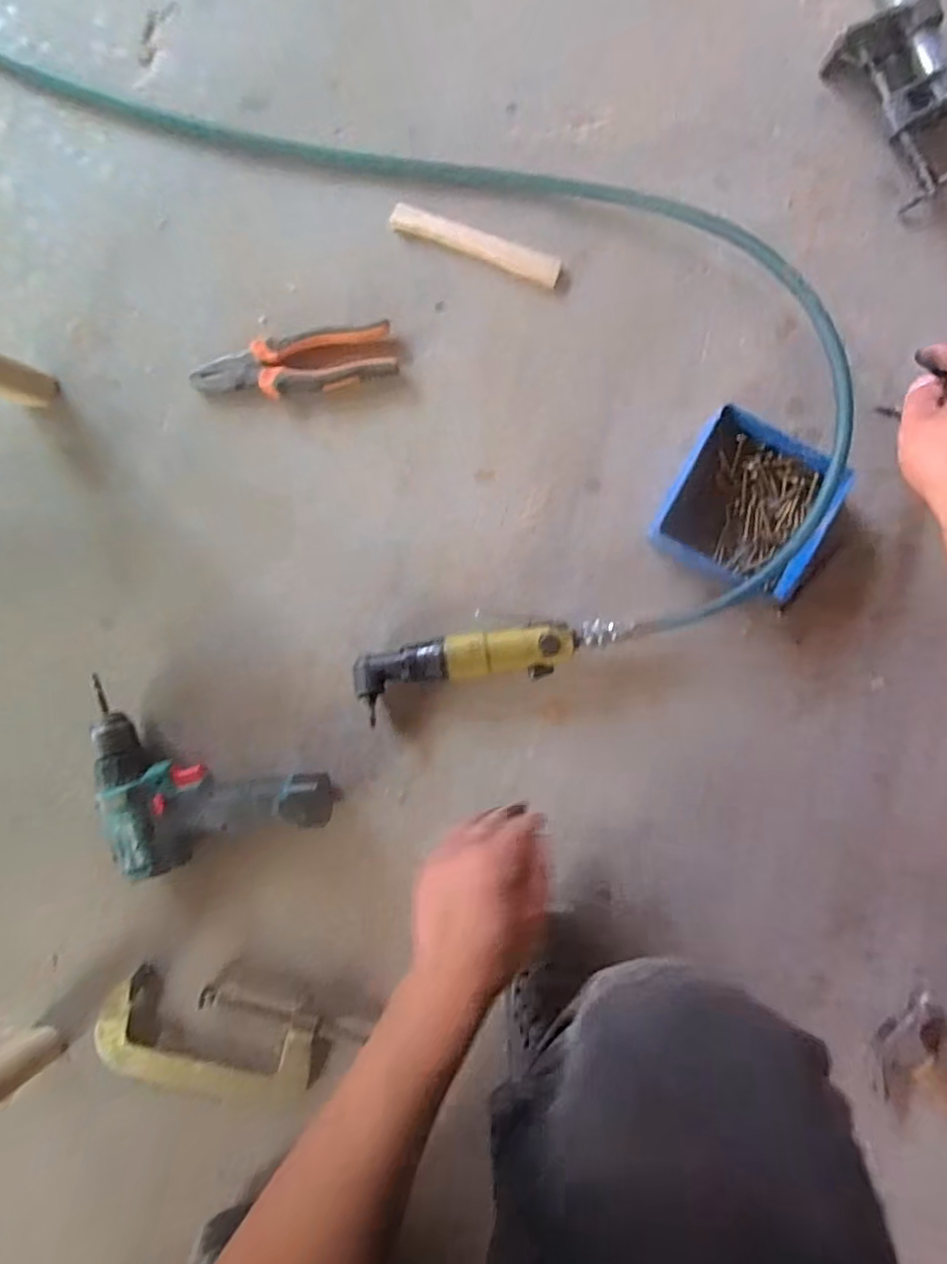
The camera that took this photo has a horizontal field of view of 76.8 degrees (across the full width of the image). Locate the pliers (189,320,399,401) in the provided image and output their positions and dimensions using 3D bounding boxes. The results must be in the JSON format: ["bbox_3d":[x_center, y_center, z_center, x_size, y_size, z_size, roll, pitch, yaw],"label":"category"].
[{"bbox_3d":[-0.170,-0.250,0.560,0.188,0.018,0.052,-13,90,-1],"label":"pliers"}]

